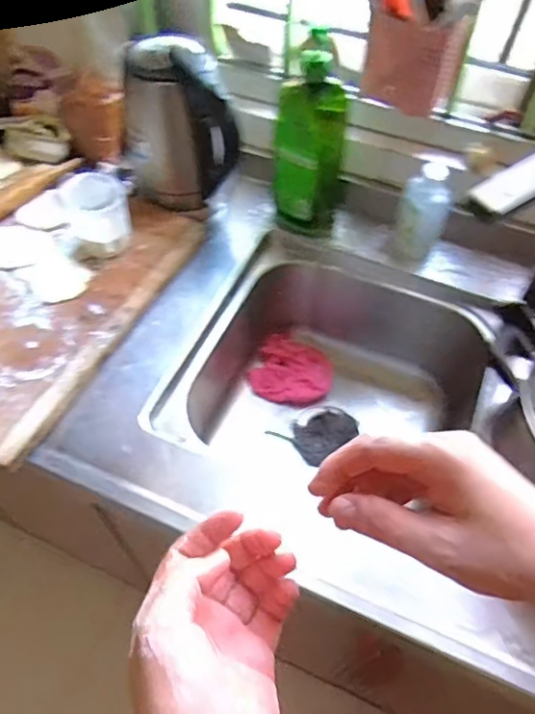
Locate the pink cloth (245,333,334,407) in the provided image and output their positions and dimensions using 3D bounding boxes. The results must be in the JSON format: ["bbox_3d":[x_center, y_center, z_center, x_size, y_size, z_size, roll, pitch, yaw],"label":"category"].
[{"bbox_3d":[0.043,0.027,0.943,0.130,0.024,0.114,24,76,13],"label":"pink cloth"}]

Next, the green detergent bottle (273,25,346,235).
[{"bbox_3d":[0.062,-0.302,0.778,0.103,0.273,0.077,11,55,5],"label":"green detergent bottle"}]

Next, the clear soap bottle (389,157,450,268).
[{"bbox_3d":[0.223,-0.208,0.806,0.067,0.151,0.058,20,56,12],"label":"clear soap bottle"}]

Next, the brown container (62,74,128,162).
[{"bbox_3d":[-0.276,-0.387,0.907,0.094,0.110,0.106,-17,57,-14],"label":"brown container"}]

